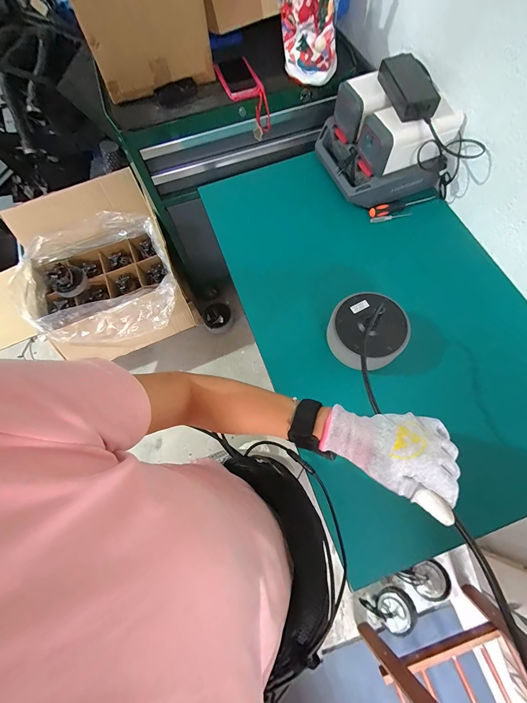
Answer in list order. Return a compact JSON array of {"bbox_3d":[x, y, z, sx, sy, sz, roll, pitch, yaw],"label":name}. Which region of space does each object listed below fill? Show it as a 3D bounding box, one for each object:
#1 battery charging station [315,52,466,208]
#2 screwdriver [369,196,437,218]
[{"bbox_3d":[0.303,-0.540,0.712,0.247,0.175,0.283,-19,69,-5],"label":"battery charging station"},{"bbox_3d":[0.366,-0.380,0.739,0.182,0.022,0.025,-14,69,-3],"label":"screwdriver"}]

